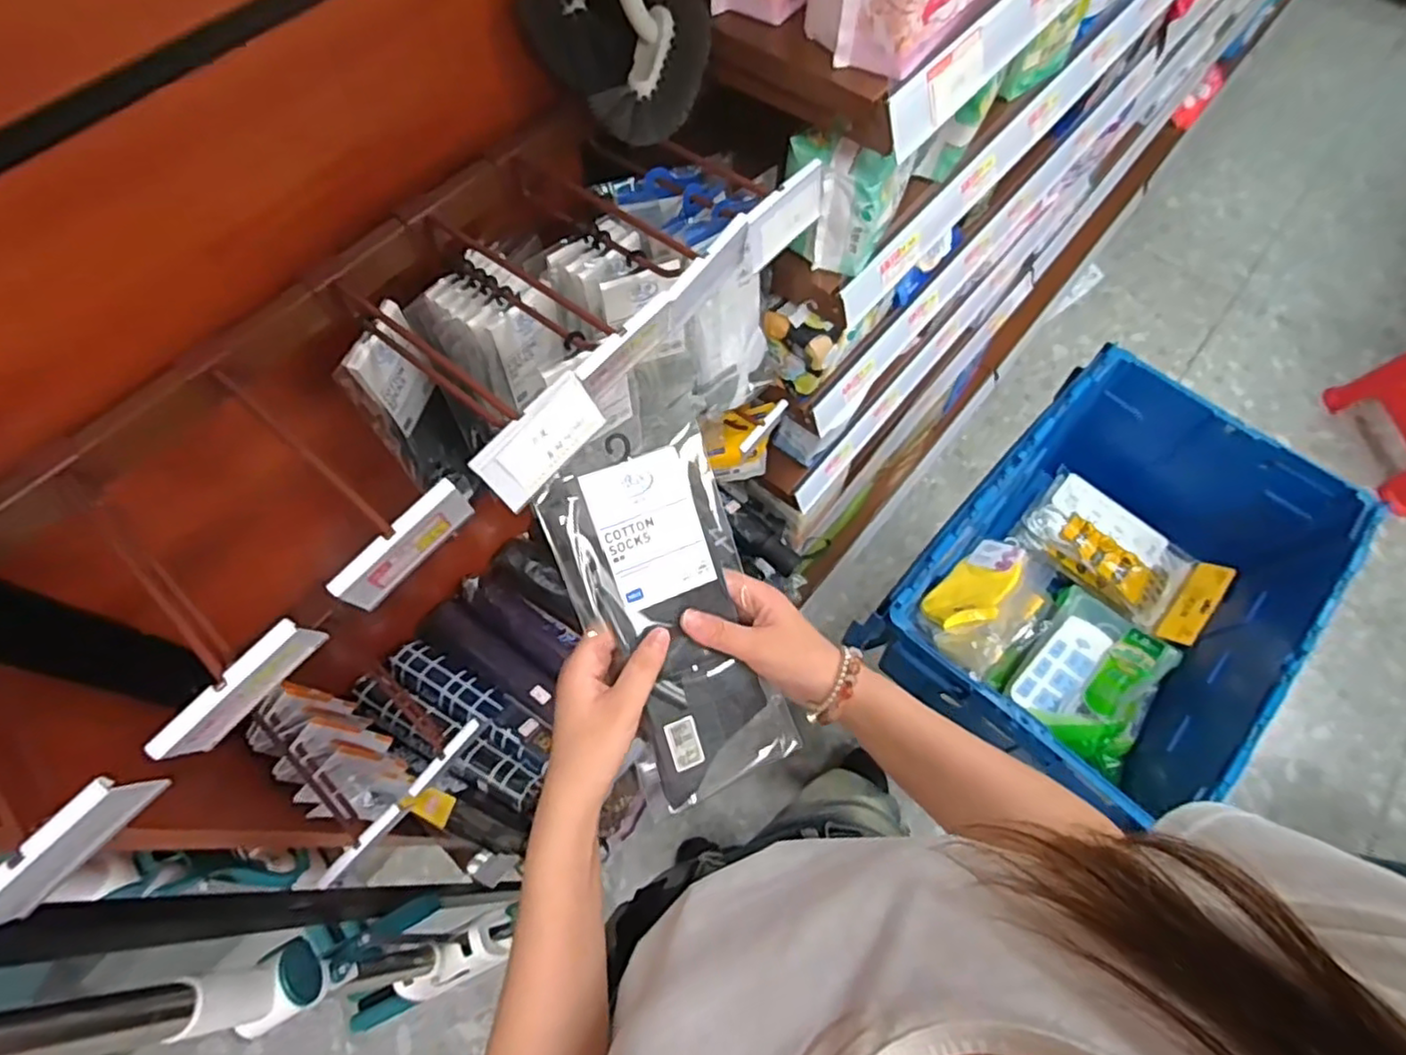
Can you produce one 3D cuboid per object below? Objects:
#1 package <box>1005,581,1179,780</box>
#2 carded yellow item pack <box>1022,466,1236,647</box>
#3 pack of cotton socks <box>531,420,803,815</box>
[{"bbox_3d":[0.582,0.217,0.985,0.174,0.076,0.260,37,70,16],"label":"package"},{"bbox_3d":[0.700,0.038,1.116,0.307,0.052,0.185,38,70,16],"label":"carded yellow item pack"},{"bbox_3d":[-0.018,0.062,0.442,0.111,0.026,0.233,-21,99,-9],"label":"pack of cotton socks"}]

